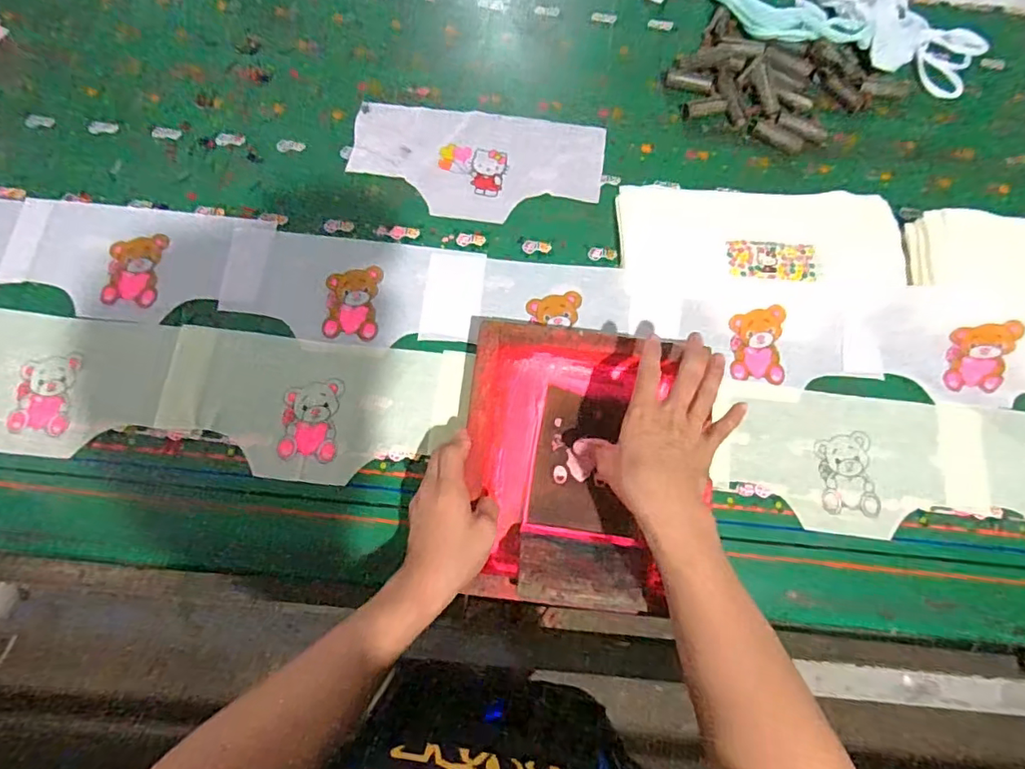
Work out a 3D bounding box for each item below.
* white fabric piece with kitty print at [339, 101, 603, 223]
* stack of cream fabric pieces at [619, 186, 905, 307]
[{"bbox_3d":[-0.043,-0.268,0.656,0.300,0.007,0.146,8,74,0],"label":"white fabric piece with kitty print"},{"bbox_3d":[0.290,-0.165,0.628,0.327,0.020,0.148,1,75,-2],"label":"stack of cream fabric pieces"}]

